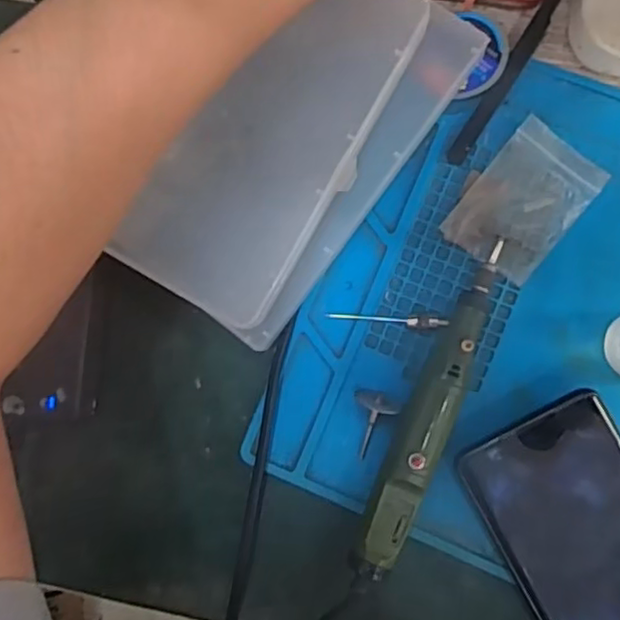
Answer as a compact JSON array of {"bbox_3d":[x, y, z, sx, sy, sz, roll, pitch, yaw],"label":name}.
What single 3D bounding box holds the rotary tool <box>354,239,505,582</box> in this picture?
[{"bbox_3d":[0.060,0.049,0.321,0.022,0.027,0.167,23,90,6],"label":"rotary tool"}]

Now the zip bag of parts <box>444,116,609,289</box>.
[{"bbox_3d":[0.110,-0.055,0.330,0.051,0.008,0.073,39,91,6],"label":"zip bag of parts"}]

